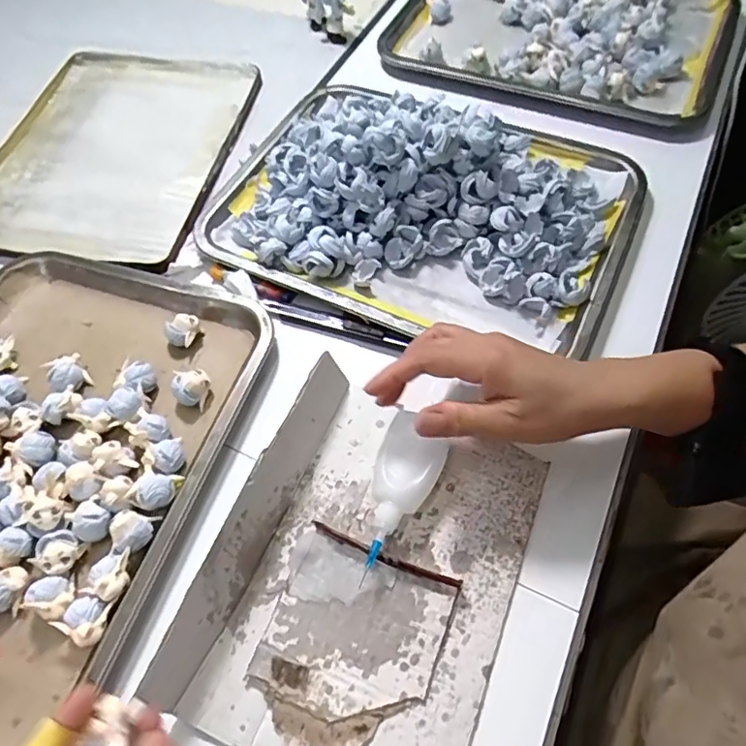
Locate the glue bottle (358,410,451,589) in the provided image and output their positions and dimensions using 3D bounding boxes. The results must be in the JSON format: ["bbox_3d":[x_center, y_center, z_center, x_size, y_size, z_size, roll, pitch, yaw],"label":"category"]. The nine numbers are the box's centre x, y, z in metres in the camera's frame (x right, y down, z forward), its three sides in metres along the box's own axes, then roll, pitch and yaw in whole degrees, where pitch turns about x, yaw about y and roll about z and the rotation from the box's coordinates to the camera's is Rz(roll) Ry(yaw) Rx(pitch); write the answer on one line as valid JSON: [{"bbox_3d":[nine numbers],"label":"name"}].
[{"bbox_3d":[0.018,0.078,0.355,0.042,0.030,0.104,17,63,11],"label":"glue bottle"}]

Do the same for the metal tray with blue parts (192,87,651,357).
[{"bbox_3d":[0.039,-0.153,0.465,0.345,0.076,0.235,23,65,14],"label":"metal tray with blue parts"}]

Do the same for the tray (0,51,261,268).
[{"bbox_3d":[-0.264,-0.236,0.556,0.238,0.017,0.291,10,62,8],"label":"tray"}]

